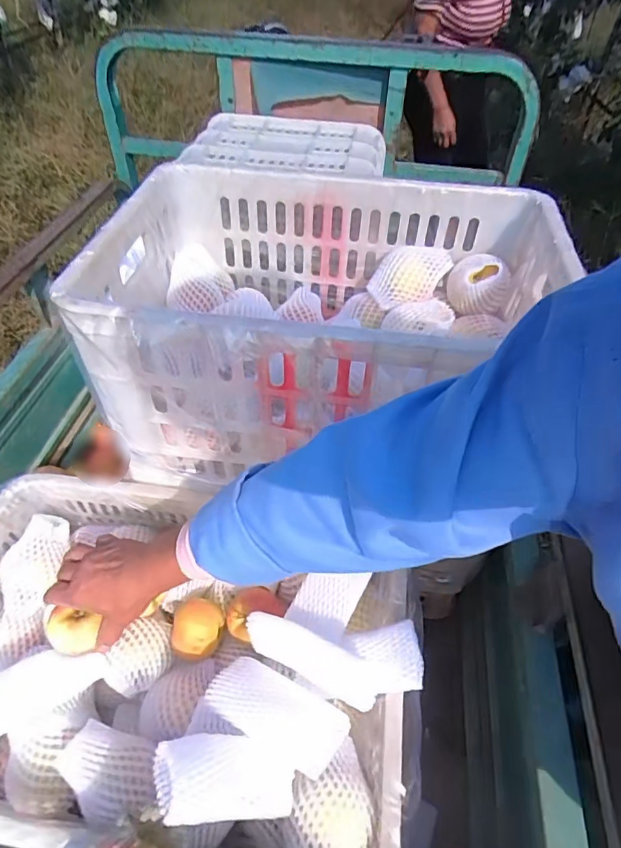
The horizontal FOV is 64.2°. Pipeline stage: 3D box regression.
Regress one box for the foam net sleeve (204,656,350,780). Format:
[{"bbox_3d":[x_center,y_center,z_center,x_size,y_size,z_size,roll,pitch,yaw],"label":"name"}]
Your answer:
[{"bbox_3d":[-0.034,0.273,0.474,0.133,0.032,0.062,25,52,18],"label":"foam net sleeve"}]

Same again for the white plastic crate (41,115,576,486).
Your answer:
[{"bbox_3d":[0.021,-0.126,0.626,0.491,0.240,0.350,8,49,4],"label":"white plastic crate"}]

